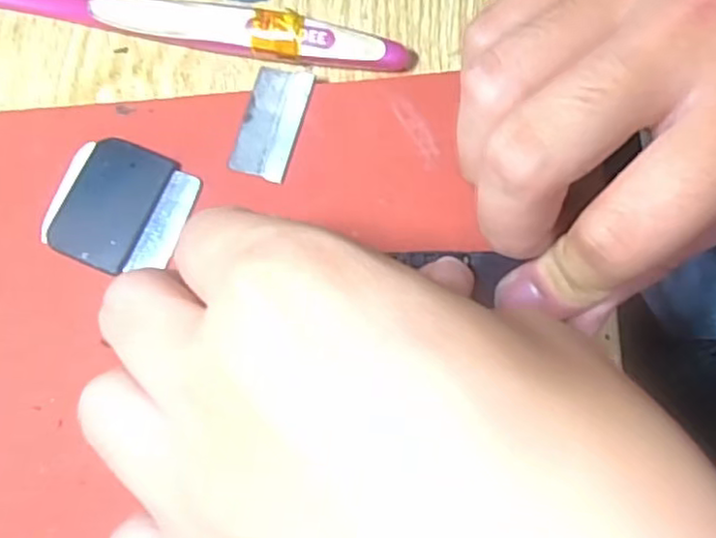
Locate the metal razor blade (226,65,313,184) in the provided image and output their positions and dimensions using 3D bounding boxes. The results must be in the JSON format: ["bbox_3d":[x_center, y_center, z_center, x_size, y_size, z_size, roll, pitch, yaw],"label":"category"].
[{"bbox_3d":[-0.028,-0.048,0.217,0.019,0.004,0.038,14,75,5],"label":"metal razor blade"}]

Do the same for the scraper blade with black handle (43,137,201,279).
[{"bbox_3d":[-0.073,-0.019,0.208,0.039,0.004,0.040,18,76,6],"label":"scraper blade with black handle"}]

